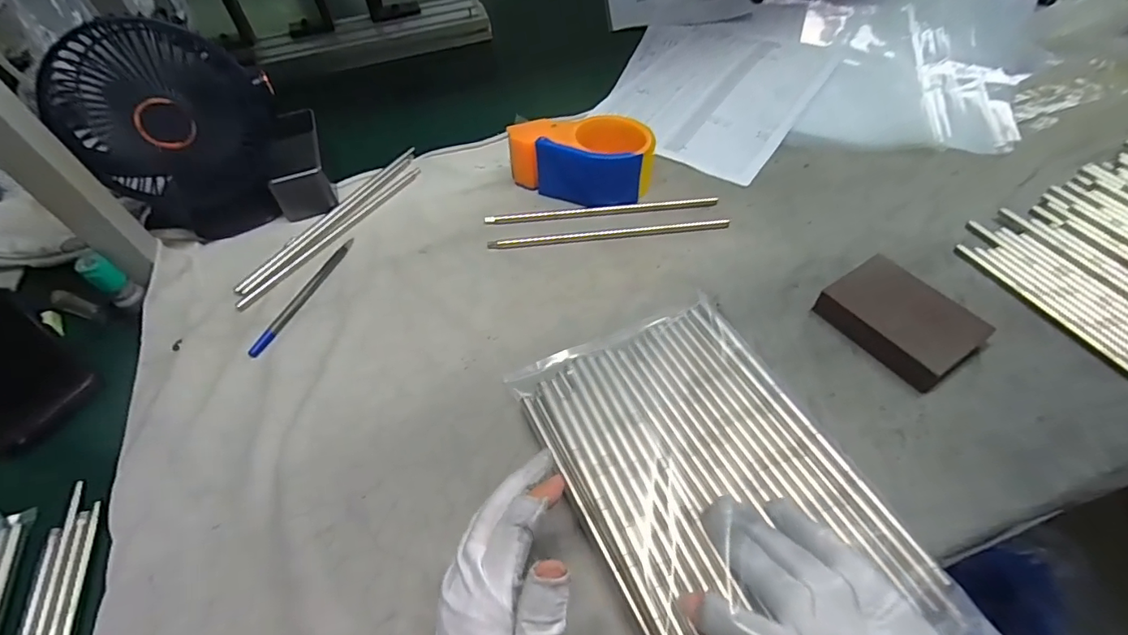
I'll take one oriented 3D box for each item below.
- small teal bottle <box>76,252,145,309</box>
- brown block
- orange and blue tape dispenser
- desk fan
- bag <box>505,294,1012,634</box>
[{"bbox_3d":[-0.386,-0.032,0.430,0.020,0.053,0.022,28,58,24],"label":"small teal bottle"},{"bbox_3d":[0.256,-0.001,0.383,0.071,0.029,0.096,-31,55,-19],"label":"brown block"},{"bbox_3d":[0.017,-0.157,0.501,0.142,0.058,0.070,-1,51,3],"label":"orange and blue tape dispenser"},{"bbox_3d":[-0.338,-0.159,0.455,0.145,0.183,0.065,-36,57,-23],"label":"desk fan"},{"bbox_3d":[0.106,0.117,0.298,0.166,0.018,0.314,-24,53,-14],"label":"bag"}]

